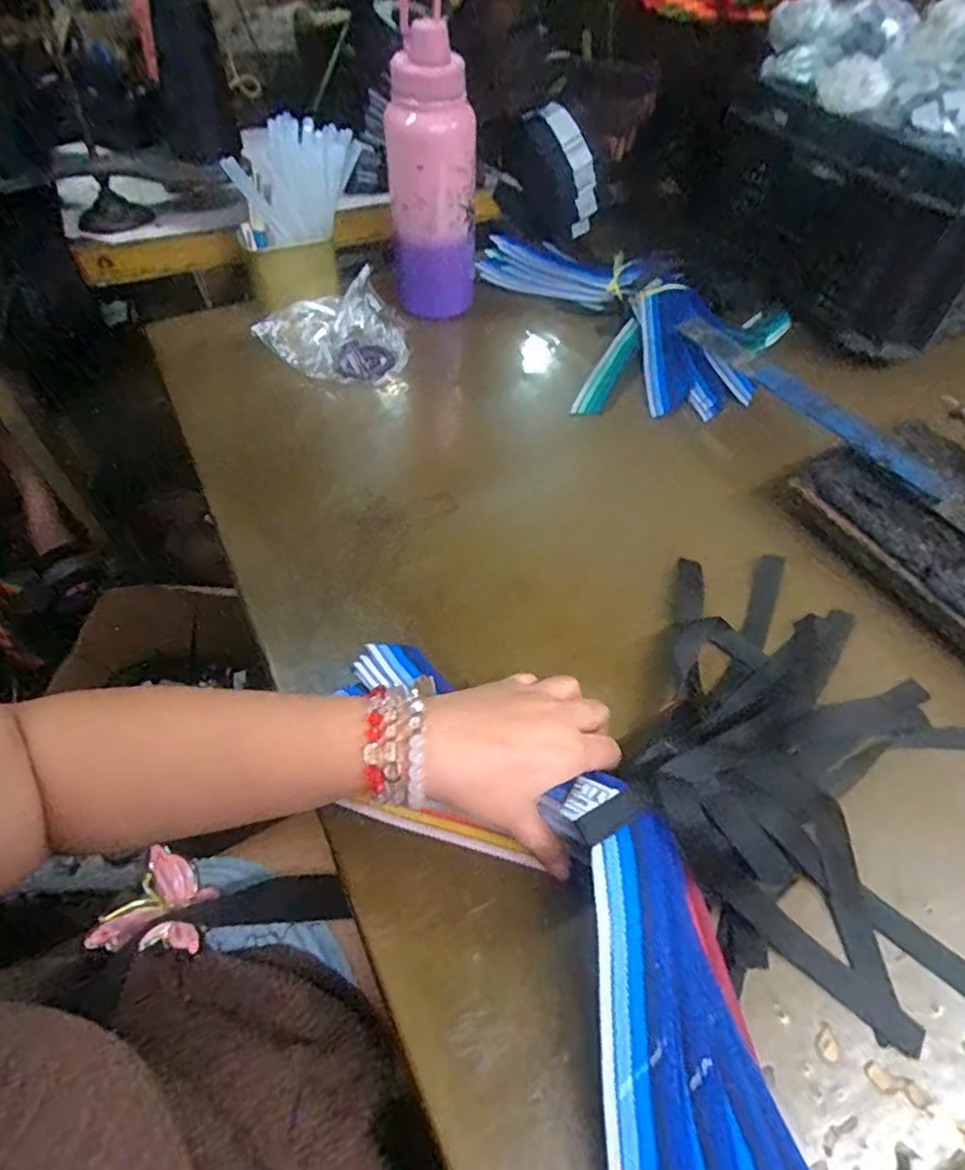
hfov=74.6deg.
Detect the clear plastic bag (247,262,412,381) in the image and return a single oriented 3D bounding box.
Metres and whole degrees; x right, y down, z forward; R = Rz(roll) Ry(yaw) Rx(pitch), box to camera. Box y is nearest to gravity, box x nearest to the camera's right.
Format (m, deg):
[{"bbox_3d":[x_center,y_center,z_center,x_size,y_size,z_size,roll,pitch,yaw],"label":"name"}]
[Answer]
[{"bbox_3d":[-0.160,-0.287,0.687,0.155,0.079,0.099,15,57,14],"label":"clear plastic bag"}]

